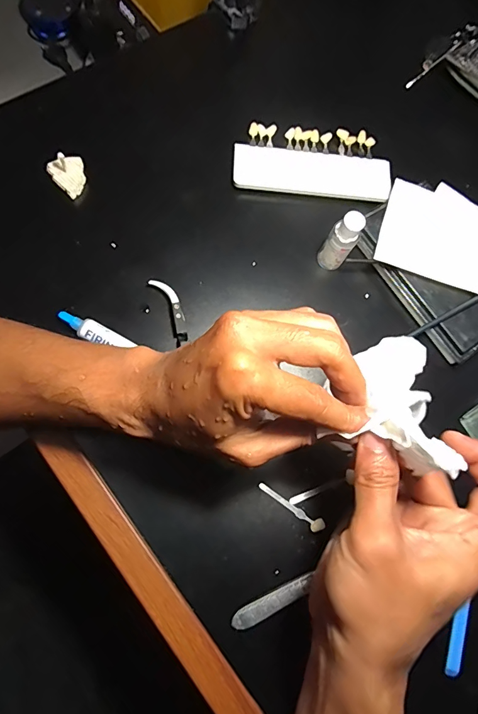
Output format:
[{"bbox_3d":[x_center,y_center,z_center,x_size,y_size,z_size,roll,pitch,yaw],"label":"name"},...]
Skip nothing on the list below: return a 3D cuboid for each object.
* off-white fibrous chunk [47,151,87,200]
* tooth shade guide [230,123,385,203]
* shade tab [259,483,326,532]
[{"bbox_3d":[-0.149,-0.158,0.353,0.027,0.021,0.032,-18,78,-10],"label":"off-white fibrous chunk"},{"bbox_3d":[0.071,-0.188,0.392,0.145,0.014,0.076,6,75,-5],"label":"tooth shade guide"},{"bbox_3d":[0.040,0.113,0.308,0.055,0.004,0.010,35,75,3],"label":"shade tab"}]

